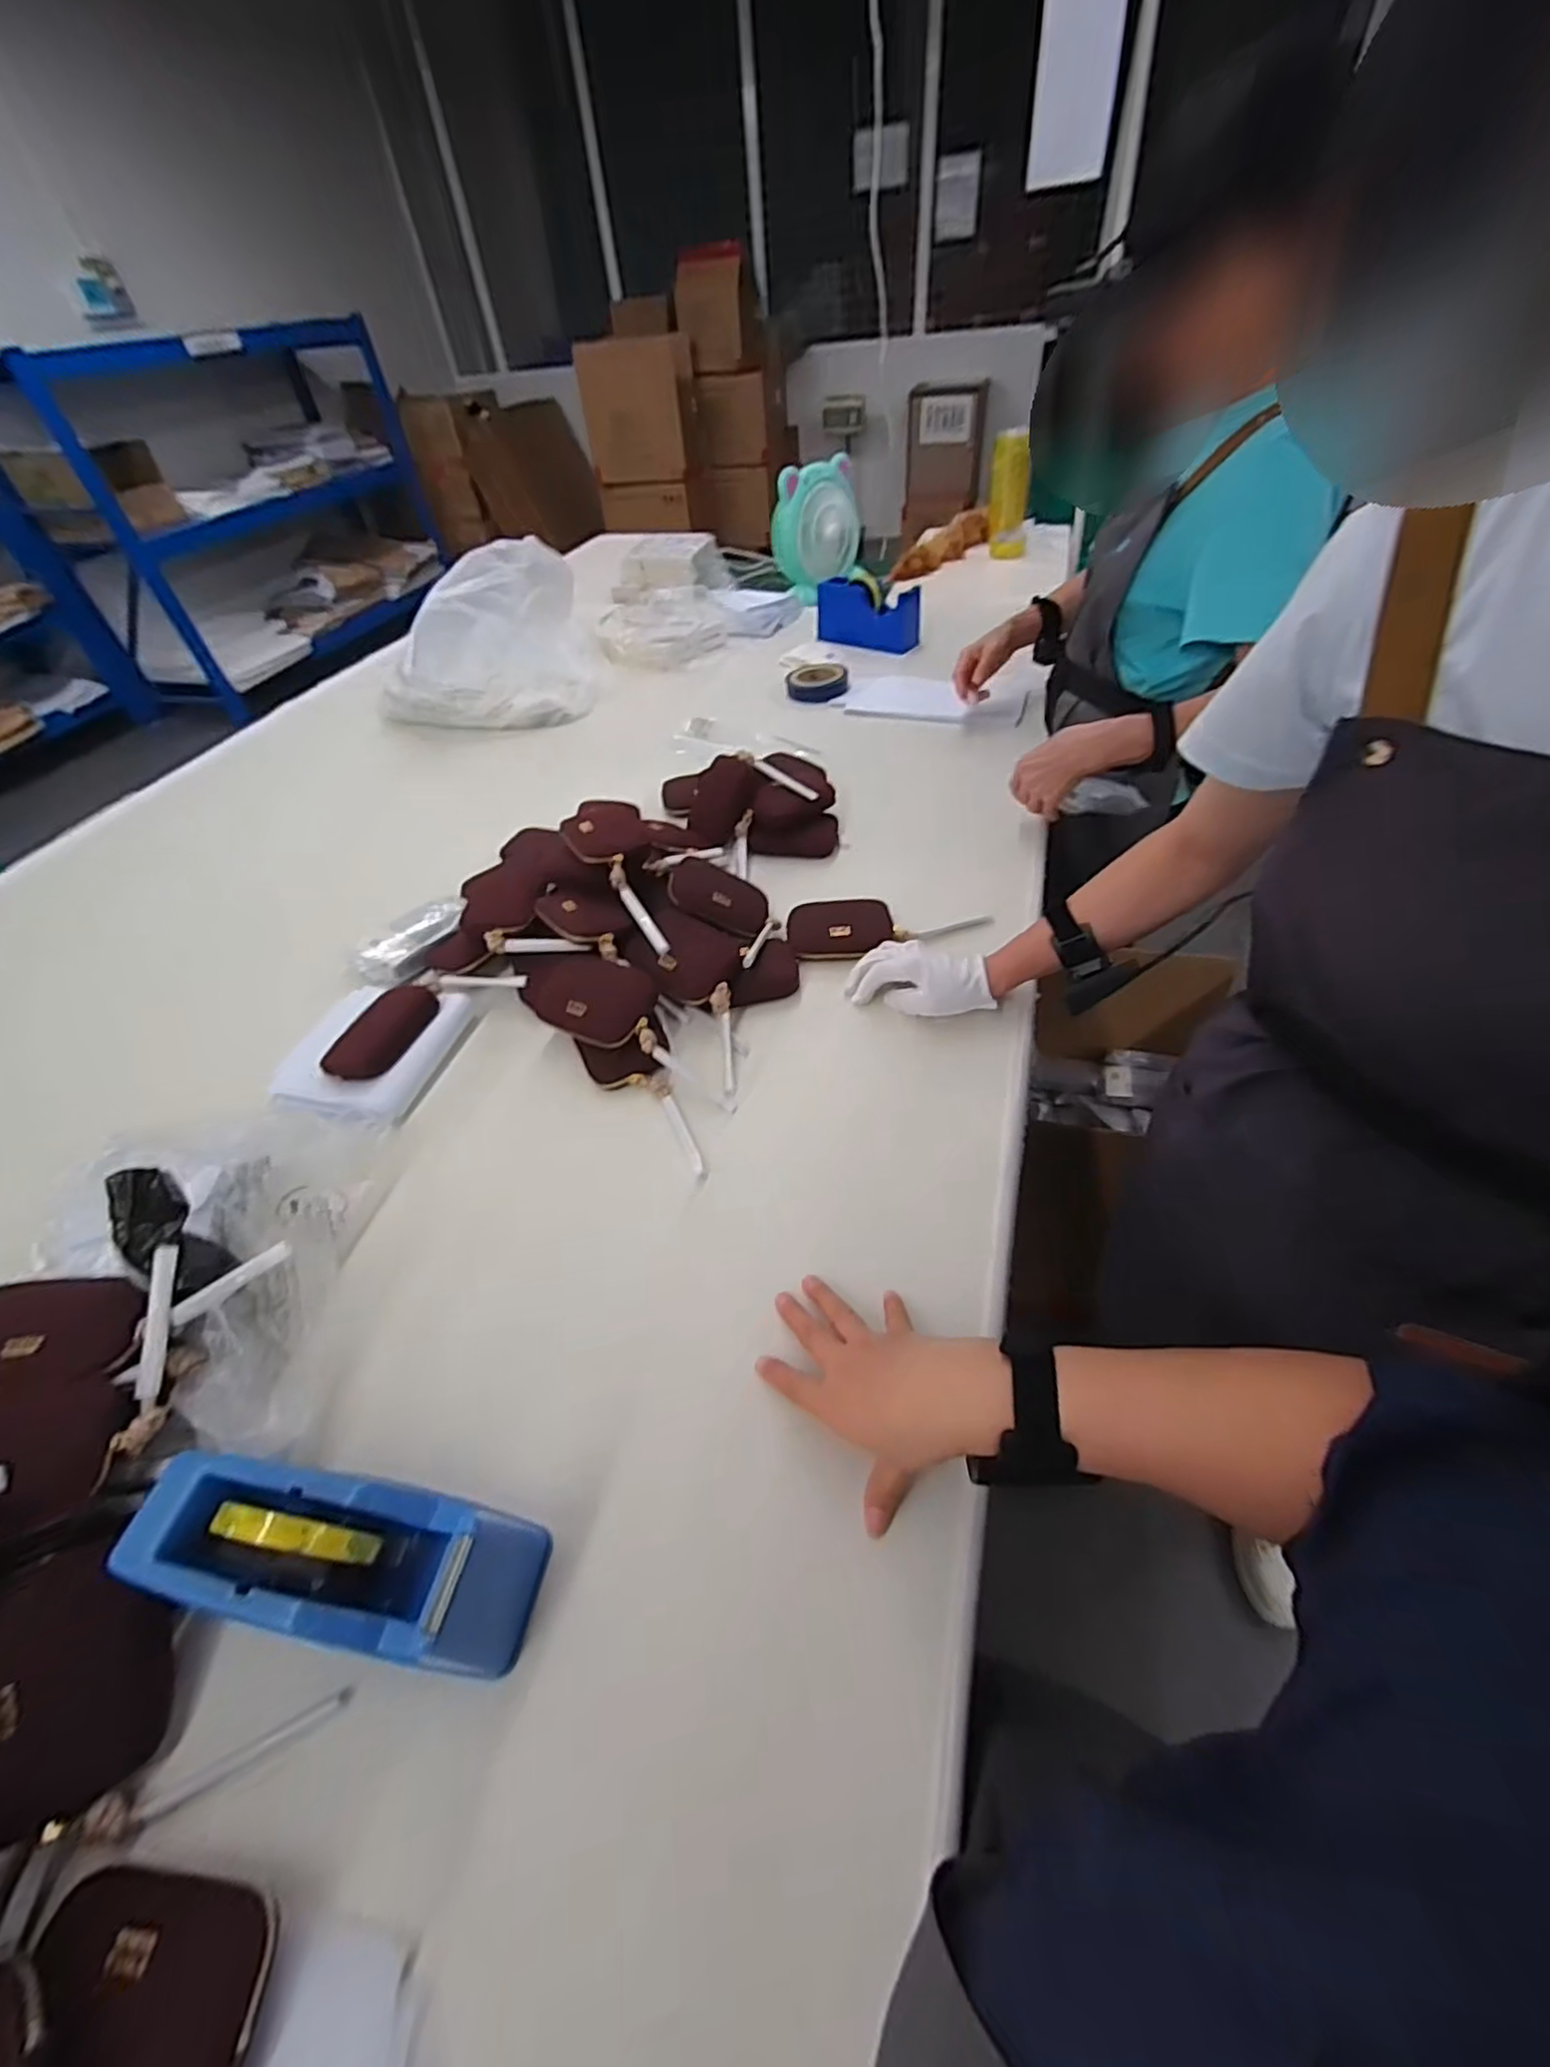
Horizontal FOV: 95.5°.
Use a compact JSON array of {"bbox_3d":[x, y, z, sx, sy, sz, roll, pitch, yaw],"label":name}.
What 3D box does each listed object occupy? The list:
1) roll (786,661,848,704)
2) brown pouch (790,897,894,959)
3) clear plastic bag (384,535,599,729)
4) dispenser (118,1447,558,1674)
[{"bbox_3d":[0.076,-0.633,1.267,0.107,0.033,0.093,-4,47,2],"label":"roll"},{"bbox_3d":[0.074,-0.116,0.789,0.115,0.027,0.078,-10,47,-3],"label":"brown pouch"},{"bbox_3d":[-0.510,-0.675,1.226,0.393,0.215,0.211,-18,48,-10],"label":"clear plastic bag"},{"bbox_3d":[-0.242,0.290,0.387,0.213,0.101,0.073,14,50,-1],"label":"dispenser"}]

